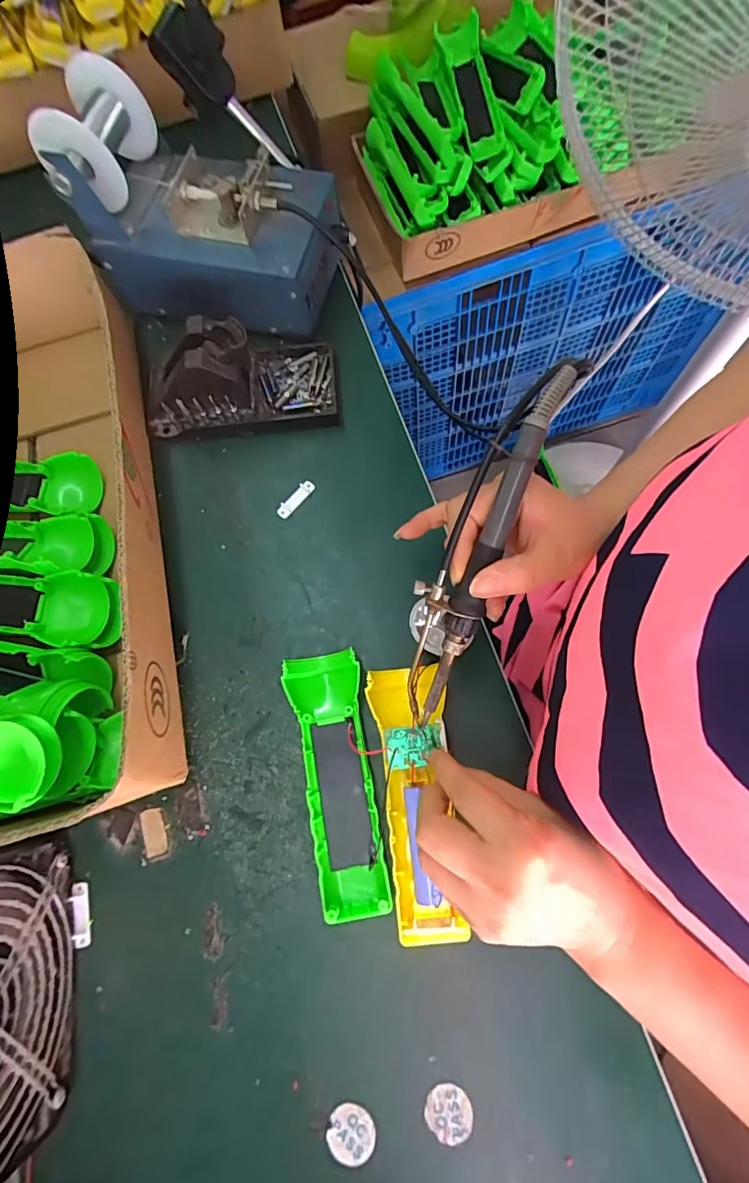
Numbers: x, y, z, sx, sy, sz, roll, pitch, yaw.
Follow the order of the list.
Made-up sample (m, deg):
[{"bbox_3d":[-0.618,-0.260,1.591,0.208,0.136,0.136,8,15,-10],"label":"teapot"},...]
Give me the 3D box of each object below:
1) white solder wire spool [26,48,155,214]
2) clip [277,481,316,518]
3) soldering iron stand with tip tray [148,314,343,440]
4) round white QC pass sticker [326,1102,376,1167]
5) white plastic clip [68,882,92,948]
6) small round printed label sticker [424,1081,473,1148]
[{"bbox_3d":[-0.211,-0.345,0.367,0.067,0.067,0.072,9,75,7],"label":"white solder wire spool"},{"bbox_3d":[-0.064,-0.075,0.390,0.010,0.005,0.037,42,82,14],"label":"clip"},{"bbox_3d":[-0.112,-0.178,0.388,0.159,0.069,0.079,-2,73,2],"label":"soldering iron stand with tip tray"},{"bbox_3d":[-0.013,0.310,0.274,0.027,0.004,0.025,-1,74,4],"label":"round white QC pass sticker"},{"bbox_3d":[-0.190,0.210,0.314,0.010,0.006,0.037,-15,74,0],"label":"white plastic clip"},{"bbox_3d":[0.043,0.298,0.276,0.024,0.004,0.026,-1,61,2],"label":"small round printed label sticker"}]

